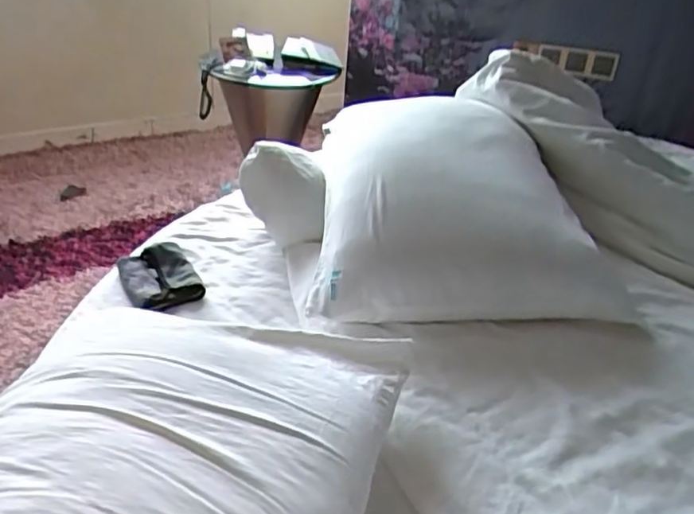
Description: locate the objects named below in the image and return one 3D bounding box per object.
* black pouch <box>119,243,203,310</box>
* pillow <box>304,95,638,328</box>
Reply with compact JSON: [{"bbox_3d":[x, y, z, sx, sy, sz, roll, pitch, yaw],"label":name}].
[{"bbox_3d":[-0.304,0.034,1.000,0.112,0.041,0.148,-15,37,-29],"label":"black pouch"},{"bbox_3d":[0.163,-0.125,1.089,0.457,0.168,0.577,1,32,-7],"label":"pillow"}]

